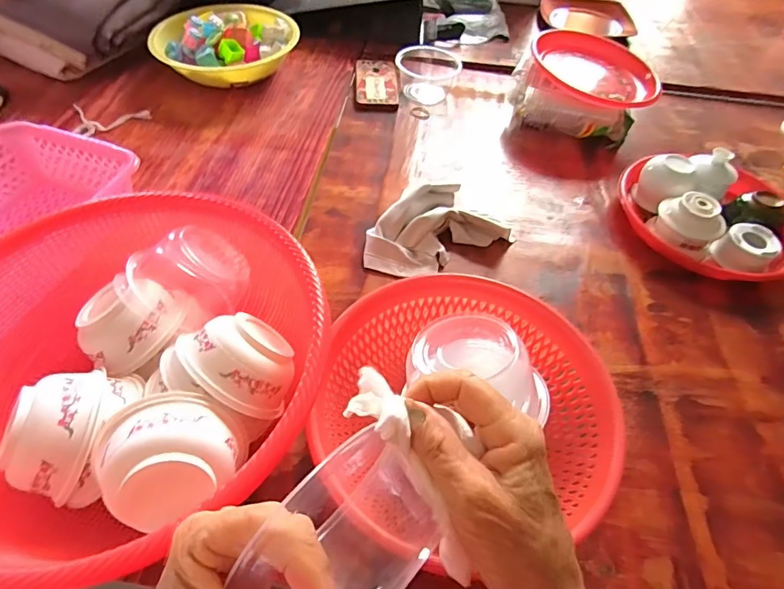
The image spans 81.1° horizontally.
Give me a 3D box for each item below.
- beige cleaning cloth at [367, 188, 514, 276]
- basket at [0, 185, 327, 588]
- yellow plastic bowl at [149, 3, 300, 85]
[{"bbox_3d":[0.050,-0.085,0.603,0.188,0.044,0.111,-24,58,-19],"label":"beige cleaning cloth"},{"bbox_3d":[-0.241,0.062,0.425,0.348,0.123,0.341,38,60,23],"label":"basket"},{"bbox_3d":[-0.302,-0.451,0.831,0.239,0.077,0.212,-26,59,-22],"label":"yellow plastic bowl"}]

